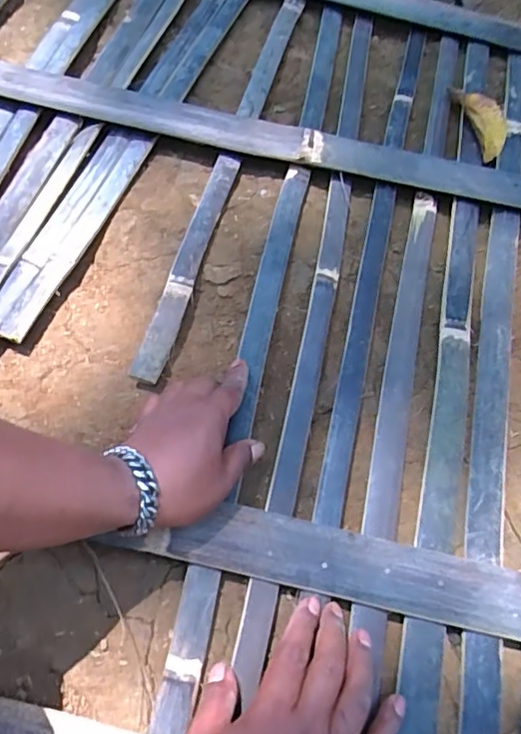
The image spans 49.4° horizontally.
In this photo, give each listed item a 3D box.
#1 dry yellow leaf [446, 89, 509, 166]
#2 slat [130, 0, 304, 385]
[{"bbox_3d":[0.254,-0.285,0.646,0.044,0.018,0.115,-11,64,-9],"label":"dry yellow leaf"},{"bbox_3d":[0.016,-0.376,0.678,0.027,0.010,0.886,21,65,-8],"label":"slat"}]

